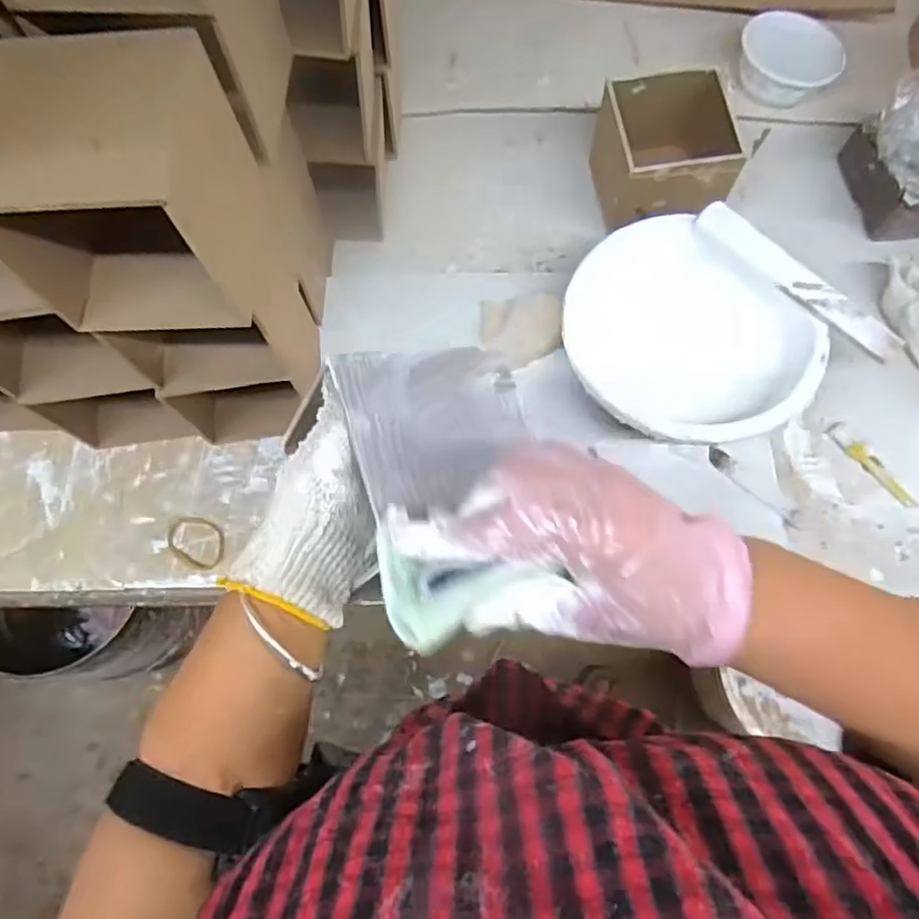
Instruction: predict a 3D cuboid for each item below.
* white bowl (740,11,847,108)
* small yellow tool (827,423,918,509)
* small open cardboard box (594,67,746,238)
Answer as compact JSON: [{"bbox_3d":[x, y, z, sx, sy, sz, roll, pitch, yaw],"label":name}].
[{"bbox_3d":[0.366,-0.447,0.718,0.099,0.052,0.108,-38,73,-11],"label":"white bowl"},{"bbox_3d":[0.390,0.005,0.601,0.020,0.005,0.099,-35,72,-10],"label":"small yellow tool"},{"bbox_3d":[0.199,-0.295,0.640,0.118,0.102,0.125,-6,70,0],"label":"small open cardboard box"}]

